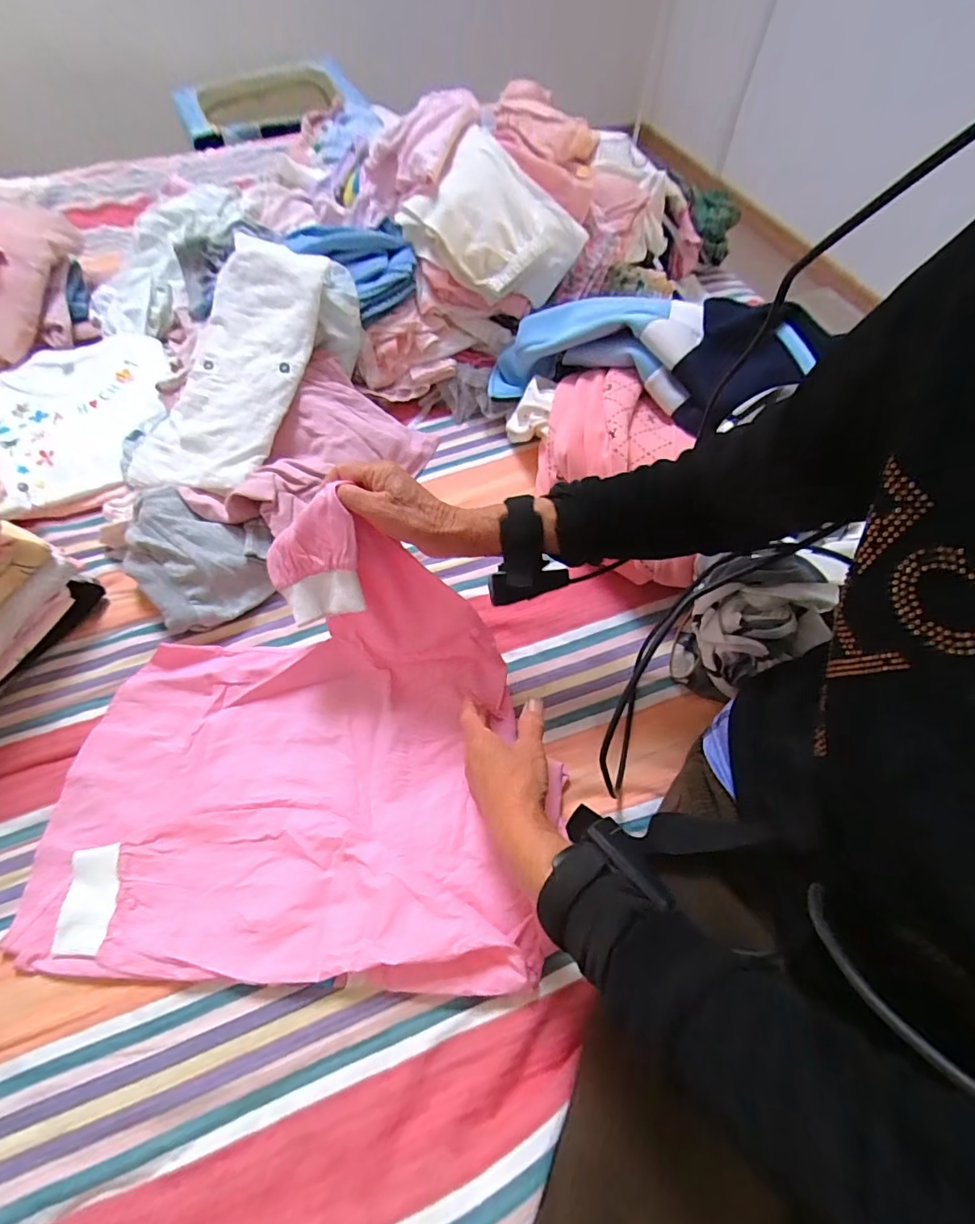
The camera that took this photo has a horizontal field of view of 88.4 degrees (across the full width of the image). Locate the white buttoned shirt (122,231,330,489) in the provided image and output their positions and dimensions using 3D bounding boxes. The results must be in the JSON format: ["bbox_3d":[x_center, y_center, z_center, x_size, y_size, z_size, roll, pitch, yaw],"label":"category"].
[{"bbox_3d":[-0.321,-0.306,0.620,0.203,0.037,0.343,15,82,14],"label":"white buttoned shirt"}]

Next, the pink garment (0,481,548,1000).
[{"bbox_3d":[-0.179,0.110,0.420,0.415,0.159,0.334,1,60,-1],"label":"pink garment"}]

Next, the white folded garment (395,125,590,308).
[{"bbox_3d":[0.006,-0.497,0.656,0.170,0.073,0.206,-45,93,-5],"label":"white folded garment"}]

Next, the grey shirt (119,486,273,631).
[{"bbox_3d":[-0.321,-0.067,0.563,0.137,0.068,0.153,-38,67,-20],"label":"grey shirt"}]

